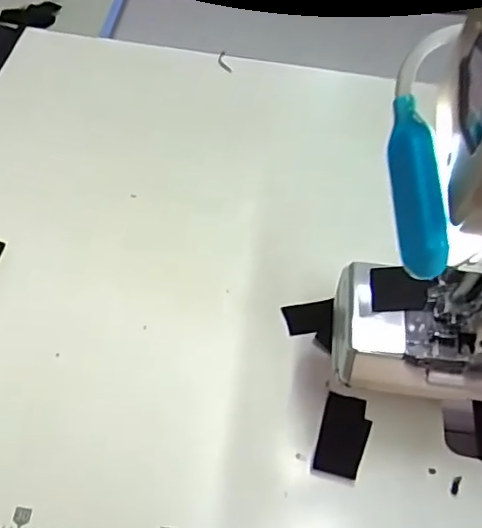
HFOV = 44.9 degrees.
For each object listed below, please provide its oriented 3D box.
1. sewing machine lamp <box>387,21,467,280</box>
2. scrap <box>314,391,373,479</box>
[{"bbox_3d":[0.083,-0.051,0.267,0.023,0.026,0.112,2,78,-3],"label":"sewing machine lamp"},{"bbox_3d":[0.078,0.127,0.435,0.035,0.008,0.058,15,56,6],"label":"scrap"}]

